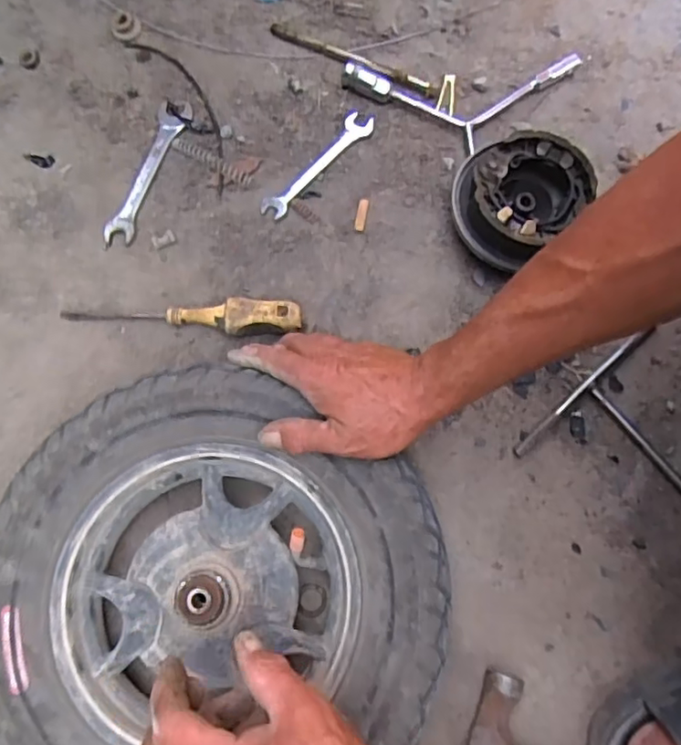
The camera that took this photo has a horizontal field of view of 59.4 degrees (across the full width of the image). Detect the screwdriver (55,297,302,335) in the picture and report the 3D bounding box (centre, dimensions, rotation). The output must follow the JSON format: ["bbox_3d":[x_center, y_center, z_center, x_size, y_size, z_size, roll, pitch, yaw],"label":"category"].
[{"bbox_3d":[-0.140,-0.047,0.524,0.211,0.034,0.028,0,76,0],"label":"screwdriver"}]

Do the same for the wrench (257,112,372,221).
[{"bbox_3d":[-0.021,-0.201,0.575,0.028,0.009,0.139,39,79,9],"label":"wrench"}]

